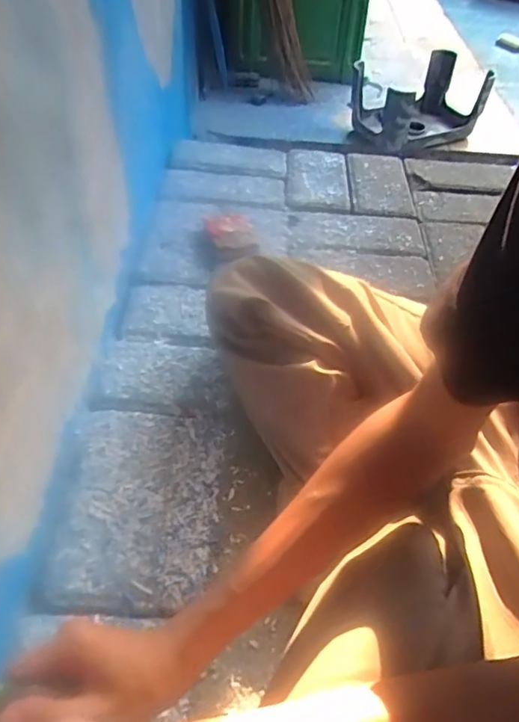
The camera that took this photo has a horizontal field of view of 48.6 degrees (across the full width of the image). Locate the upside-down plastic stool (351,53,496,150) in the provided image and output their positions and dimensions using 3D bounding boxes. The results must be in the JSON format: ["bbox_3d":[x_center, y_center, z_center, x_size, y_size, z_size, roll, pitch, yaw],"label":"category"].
[{"bbox_3d":[0.356,-0.598,1.331,0.326,0.125,0.171,-19,48,-20],"label":"upside-down plastic stool"}]

